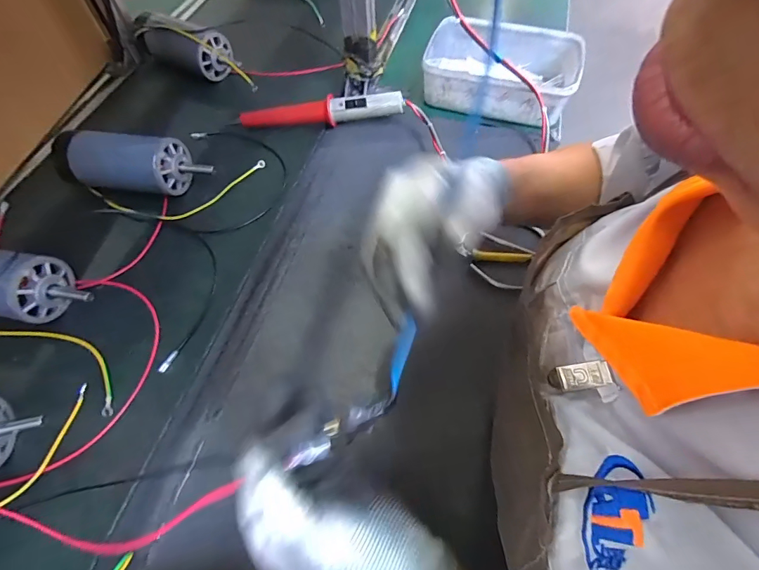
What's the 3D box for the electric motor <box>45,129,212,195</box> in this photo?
[{"bbox_3d":[-0.335,-0.162,0.539,0.224,0.070,0.063,2,57,6],"label":"electric motor"}]

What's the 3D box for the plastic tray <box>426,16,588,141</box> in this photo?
[{"bbox_3d":[0.178,-0.327,0.609,0.232,0.064,0.163,18,61,13],"label":"plastic tray"}]

